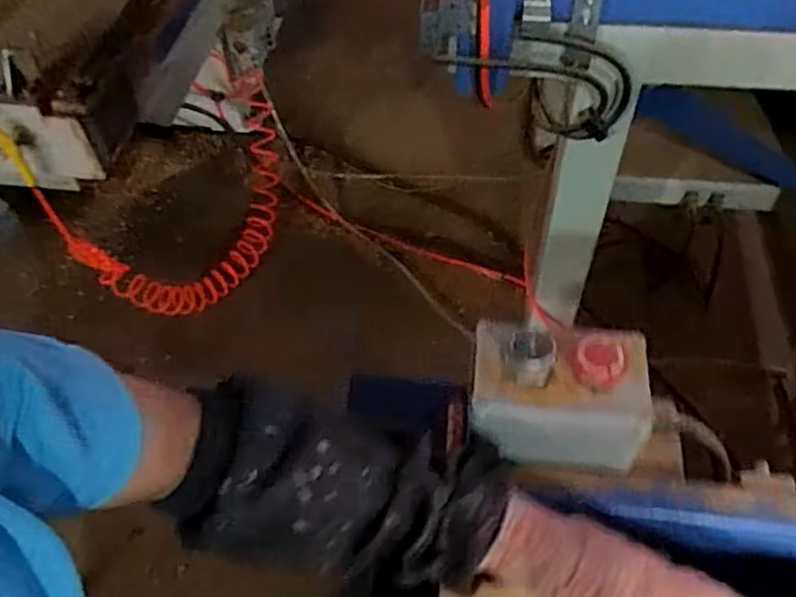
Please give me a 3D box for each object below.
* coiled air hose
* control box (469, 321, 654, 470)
[{"bbox_3d":[-0.505,-0.310,1.807,0.253,0.489,0.774,17,55,15],"label":"coiled air hose"},{"bbox_3d":[0.116,0.068,0.517,0.133,0.092,0.081,4,51,6],"label":"control box"}]

